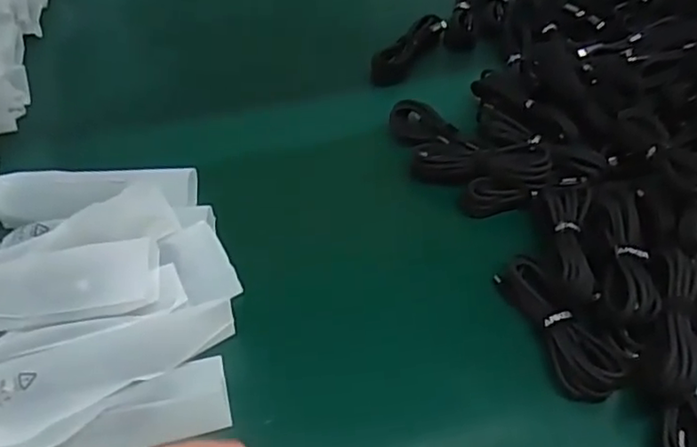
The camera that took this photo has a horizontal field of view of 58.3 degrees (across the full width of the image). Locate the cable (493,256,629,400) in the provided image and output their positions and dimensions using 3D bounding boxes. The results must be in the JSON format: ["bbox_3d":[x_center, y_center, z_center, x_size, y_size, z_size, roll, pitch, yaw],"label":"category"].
[{"bbox_3d":[0.143,0.068,0.430,0.035,0.022,0.108,-17,53,-15],"label":"cable"}]

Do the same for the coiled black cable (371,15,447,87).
[{"bbox_3d":[0.063,-0.179,0.643,0.026,0.031,0.103,32,56,23],"label":"coiled black cable"}]

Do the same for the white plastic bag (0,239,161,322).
[{"bbox_3d":[-0.200,0.039,0.410,0.144,0.010,0.050,-7,50,-7],"label":"white plastic bag"}]

